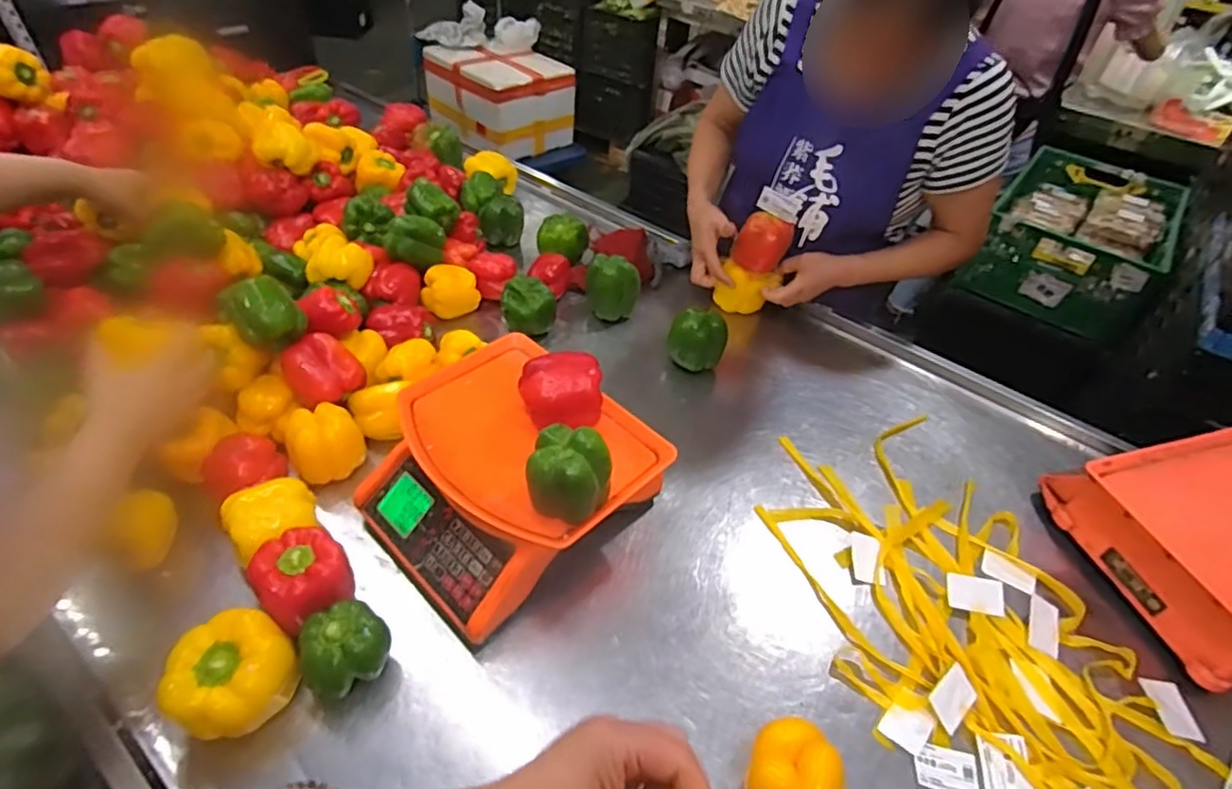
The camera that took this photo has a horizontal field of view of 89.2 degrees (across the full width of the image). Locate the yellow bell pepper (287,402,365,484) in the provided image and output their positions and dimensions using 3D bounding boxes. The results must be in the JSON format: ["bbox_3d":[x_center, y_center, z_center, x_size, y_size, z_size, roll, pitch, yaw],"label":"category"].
[{"bbox_3d":[-0.358,0.057,0.769,0.084,0.093,0.059,-21,49,-23],"label":"yellow bell pepper"}]

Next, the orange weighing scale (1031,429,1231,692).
[{"bbox_3d":[0.716,0.171,0.743,0.288,0.124,0.269,-9,45,-13],"label":"orange weighing scale"}]

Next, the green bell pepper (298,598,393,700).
[{"bbox_3d":[-0.259,0.252,0.606,0.079,0.083,0.071,-23,52,-27],"label":"green bell pepper"}]

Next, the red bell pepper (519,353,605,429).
[{"bbox_3d":[-0.061,0.002,0.700,0.087,0.070,0.082,4,44,-4],"label":"red bell pepper"}]

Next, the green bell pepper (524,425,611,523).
[{"bbox_3d":[-0.048,0.086,0.622,0.079,0.085,0.070,15,45,8],"label":"green bell pepper"}]

